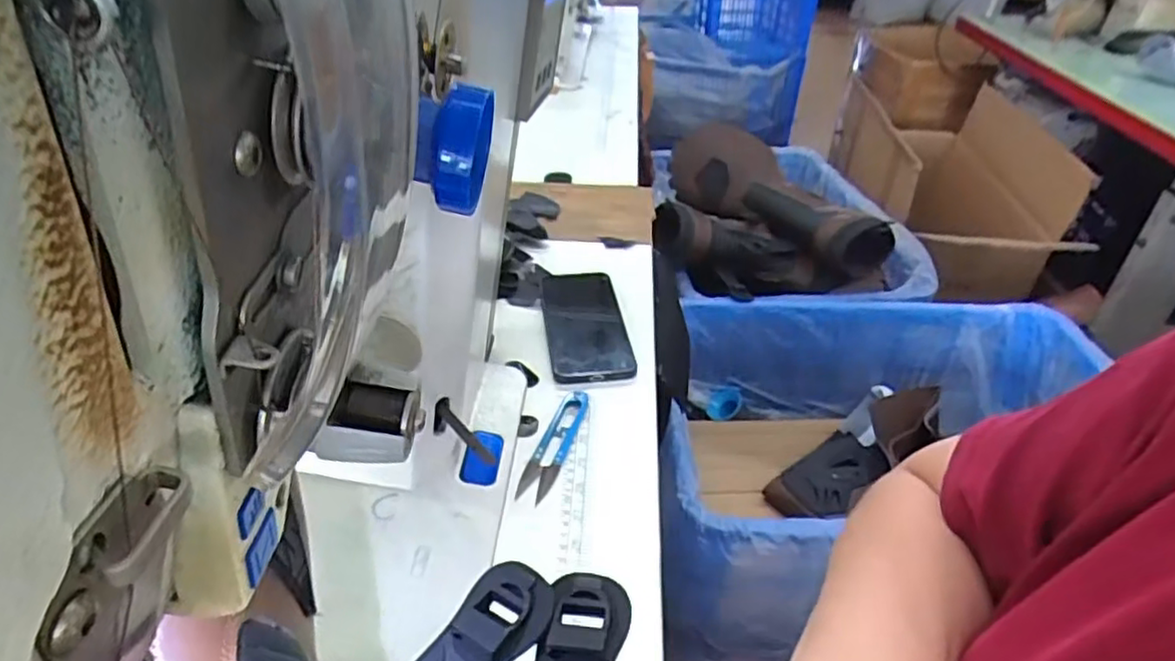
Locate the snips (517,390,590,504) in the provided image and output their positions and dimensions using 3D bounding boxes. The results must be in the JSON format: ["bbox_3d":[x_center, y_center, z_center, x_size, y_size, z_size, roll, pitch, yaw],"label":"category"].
[{"bbox_3d":[-0.026,0.090,0.552,0.026,0.006,0.120,12,38,14],"label":"snips"}]

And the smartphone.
[{"bbox_3d":[-0.002,-0.010,0.675,0.079,0.014,0.171,-4,37,-7],"label":"smartphone"}]

